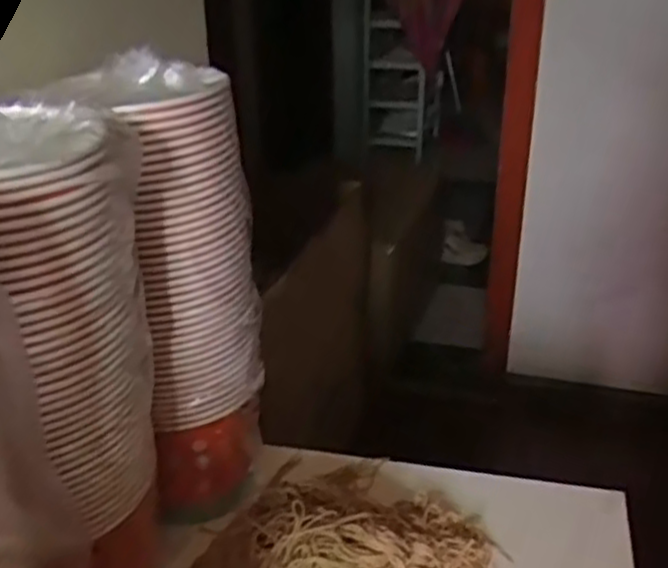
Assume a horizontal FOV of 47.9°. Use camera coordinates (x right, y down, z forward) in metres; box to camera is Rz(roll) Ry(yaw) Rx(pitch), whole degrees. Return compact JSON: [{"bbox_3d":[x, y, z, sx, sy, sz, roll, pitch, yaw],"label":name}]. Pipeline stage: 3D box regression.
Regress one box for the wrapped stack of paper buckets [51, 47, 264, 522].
[{"bbox_3d":[-0.127,0.022,0.687,0.125,0.399,0.142,-6,27,-10],"label":"wrapped stack of paper buckets"}]

